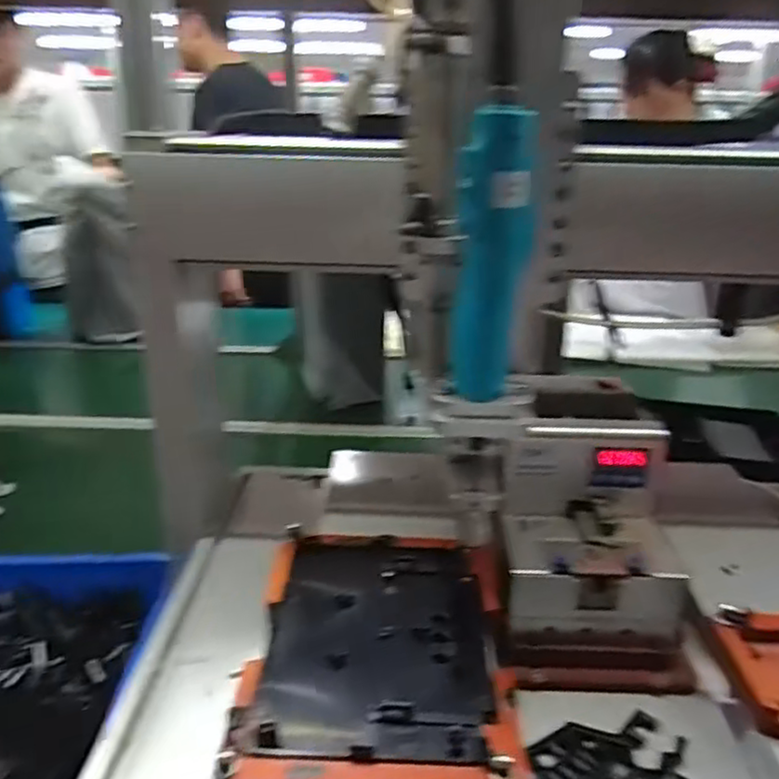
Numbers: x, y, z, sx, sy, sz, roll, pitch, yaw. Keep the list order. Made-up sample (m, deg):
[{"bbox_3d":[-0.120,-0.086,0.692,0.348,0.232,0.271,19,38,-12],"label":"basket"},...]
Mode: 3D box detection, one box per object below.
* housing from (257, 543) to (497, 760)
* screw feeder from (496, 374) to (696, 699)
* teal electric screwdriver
[{"bbox_3d":[-0.005,0.158,0.444,0.136,0.017,0.185,1,22,0],"label":"housing"},{"bbox_3d":[0.157,0.100,0.561,0.130,0.150,0.196,3,22,6],"label":"screw feeder"},{"bbox_3d":[0.063,-0.079,0.410,0.043,0.162,0.035,5,23,10],"label":"teal electric screwdriver"}]

